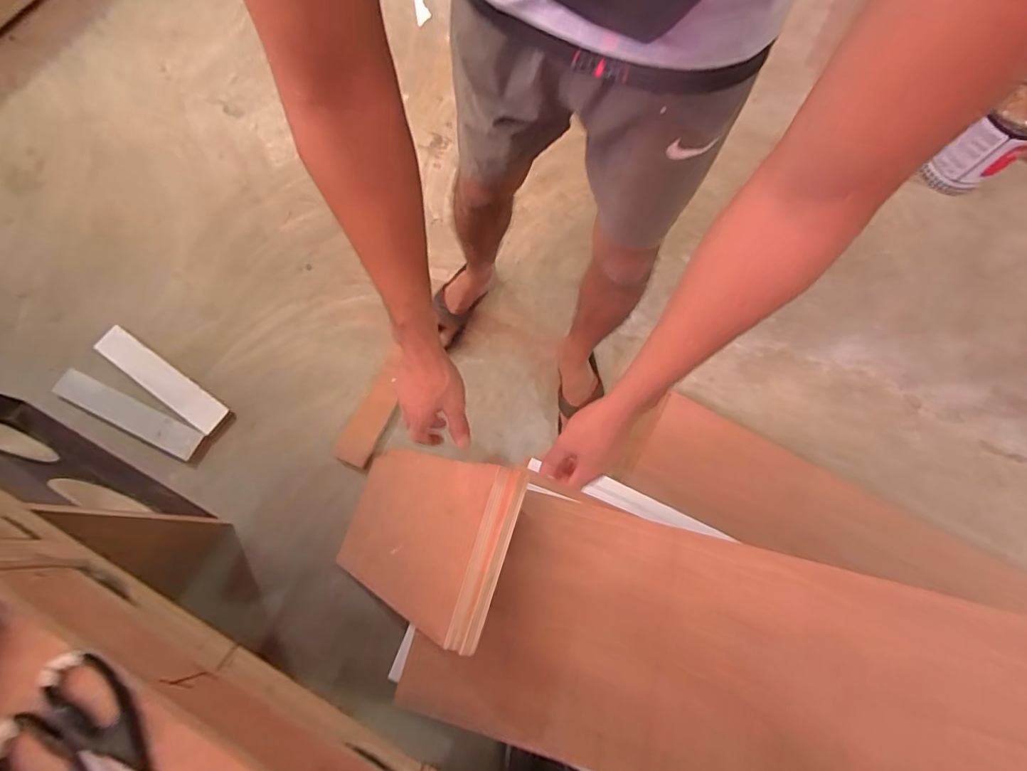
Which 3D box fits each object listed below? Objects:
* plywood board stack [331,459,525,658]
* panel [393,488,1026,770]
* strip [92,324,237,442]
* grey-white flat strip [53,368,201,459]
[{"bbox_3d":[-0.176,0.231,0.834,0.037,0.532,0.222,28,71,-29],"label":"plywood board stack"},{"bbox_3d":[0.297,0.384,0.681,0.831,0.027,0.323,11,67,14],"label":"panel"},{"bbox_3d":[-0.794,-0.009,1.140,0.374,0.026,0.074,34,76,10],"label":"strip"},{"bbox_3d":[-0.857,0.063,1.115,0.359,0.018,0.070,23,74,7],"label":"grey-white flat strip"}]

